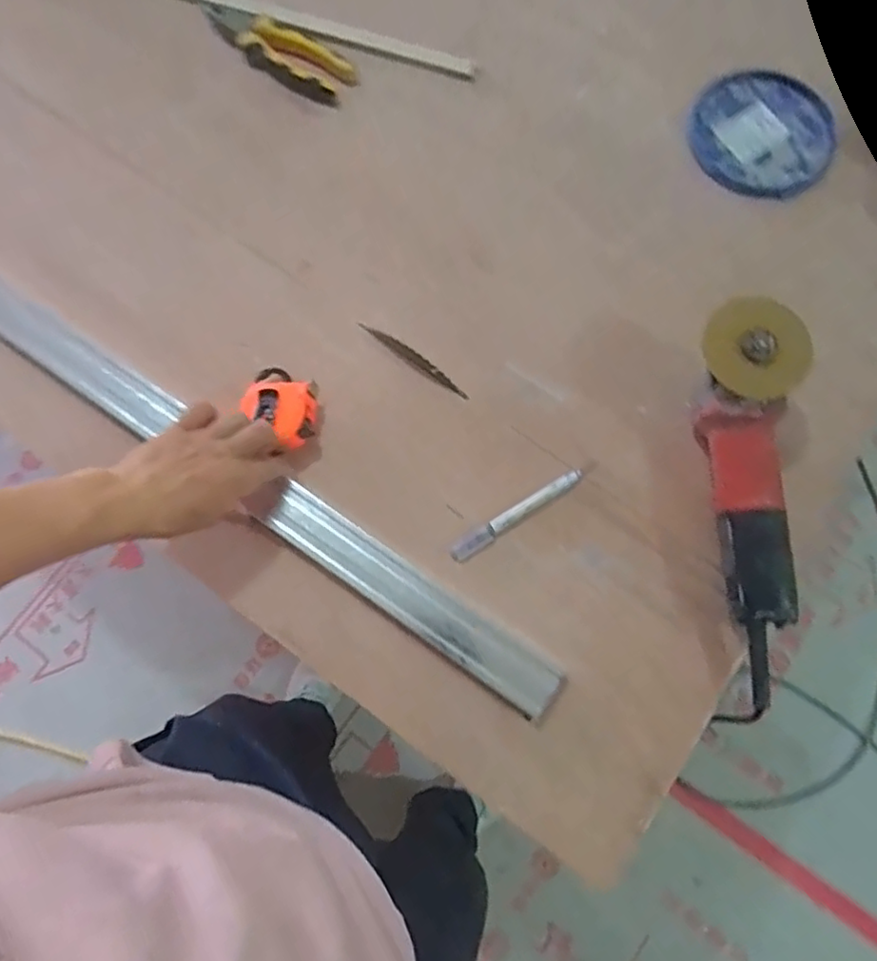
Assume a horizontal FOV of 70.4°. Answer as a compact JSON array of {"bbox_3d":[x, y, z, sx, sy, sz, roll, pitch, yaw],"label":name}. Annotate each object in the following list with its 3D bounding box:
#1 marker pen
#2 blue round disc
[{"bbox_3d":[0.076,0.033,0.597,0.145,0.010,0.019,-32,78,-7],"label":"marker pen"},{"bbox_3d":[0.373,-0.399,0.711,0.156,0.011,0.170,0,76,0],"label":"blue round disc"}]

